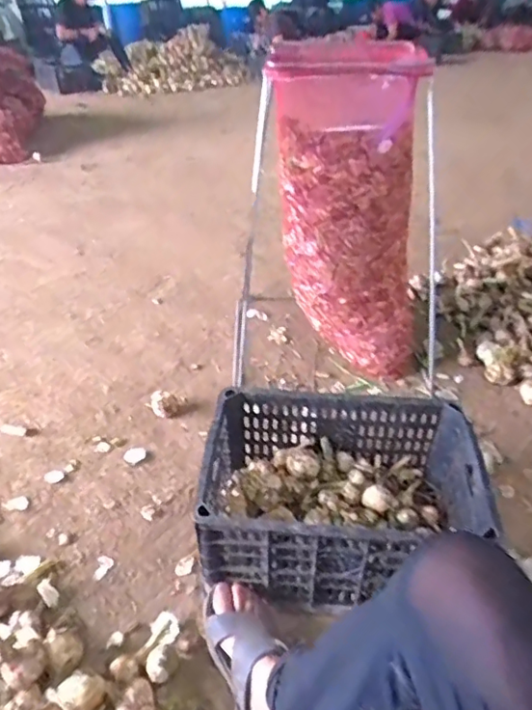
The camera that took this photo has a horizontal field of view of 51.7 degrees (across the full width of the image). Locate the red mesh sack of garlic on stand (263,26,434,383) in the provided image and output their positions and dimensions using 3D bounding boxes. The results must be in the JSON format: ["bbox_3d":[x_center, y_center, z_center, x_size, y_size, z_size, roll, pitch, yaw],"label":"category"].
[{"bbox_3d":[0.195,-0.277,1.270,0.346,0.756,0.217,11,38,15],"label":"red mesh sack of garlic on stand"}]

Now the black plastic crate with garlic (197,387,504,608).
[{"bbox_3d":[0.129,0.250,0.967,0.445,0.235,0.299,1,37,1],"label":"black plastic crate with garlic"}]

